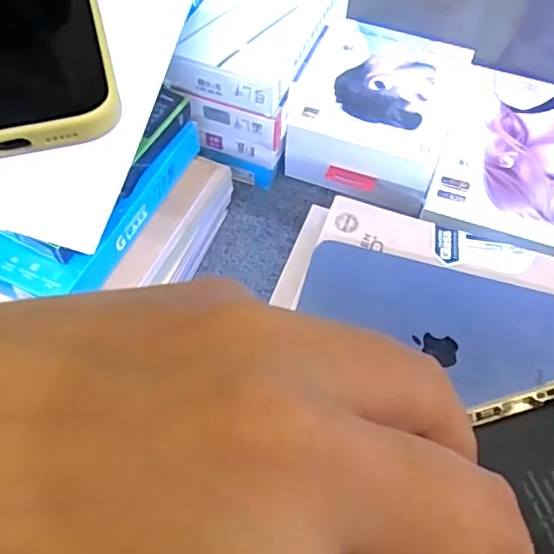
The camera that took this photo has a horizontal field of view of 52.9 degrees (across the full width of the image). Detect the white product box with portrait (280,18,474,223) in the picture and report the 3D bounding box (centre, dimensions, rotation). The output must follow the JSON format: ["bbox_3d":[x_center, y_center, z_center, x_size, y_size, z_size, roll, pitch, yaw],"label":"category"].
[{"bbox_3d":[0.098,-0.166,0.544,0.143,0.063,0.181,19,59,10],"label":"white product box with portrait"}]

